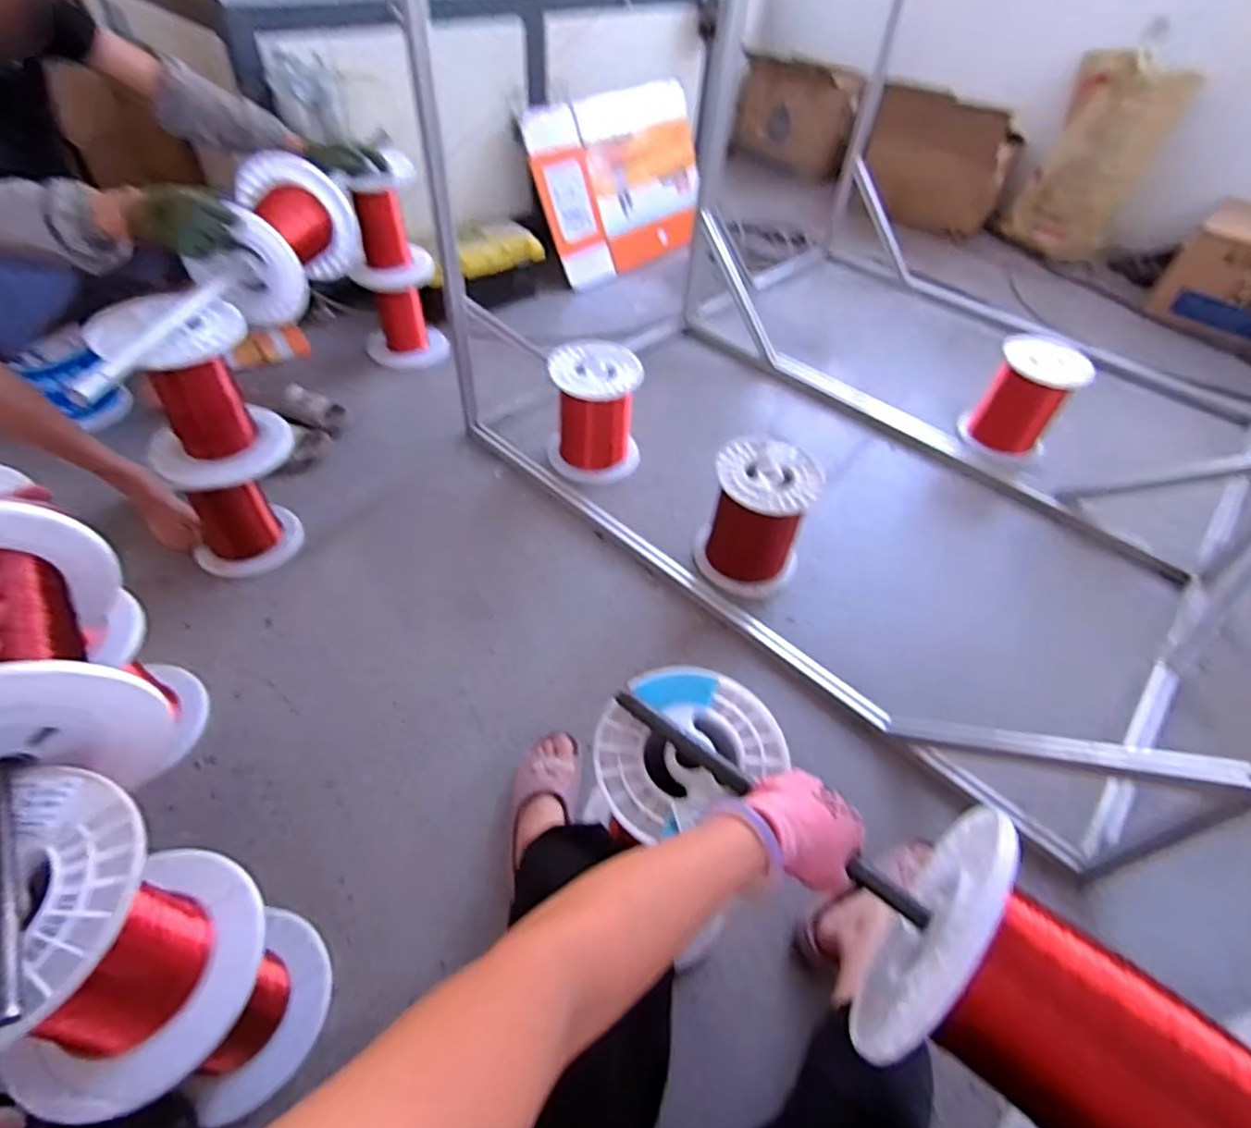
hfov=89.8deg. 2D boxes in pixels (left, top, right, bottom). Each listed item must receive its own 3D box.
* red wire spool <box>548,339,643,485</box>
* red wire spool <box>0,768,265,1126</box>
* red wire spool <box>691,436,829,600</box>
[{"bbox_3d":[-0.070,-0.345,1.430,0.207,0.224,0.205,0,51,-5],"label":"red wire spool"},{"bbox_3d":[-0.461,0.327,0.532,0.211,0.260,0.203,36,55,24],"label":"red wire spool"},{"bbox_3d":[0.258,-0.089,1.238,0.194,0.222,0.214,20,52,11],"label":"red wire spool"}]

